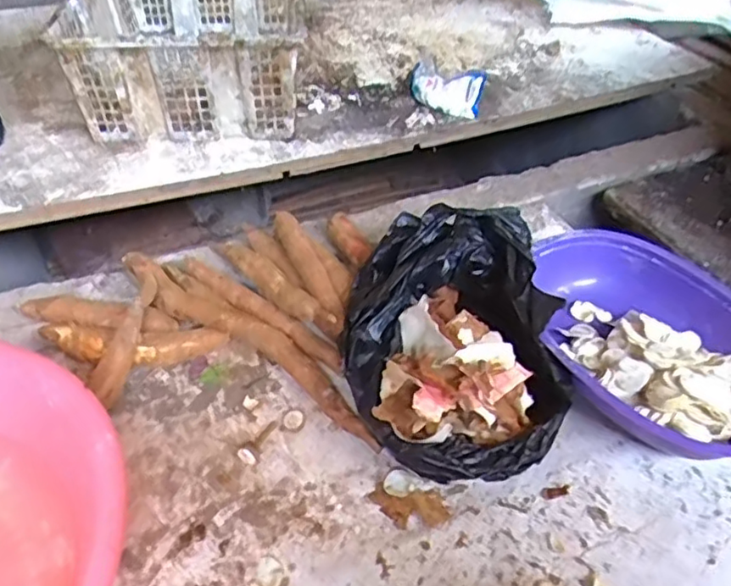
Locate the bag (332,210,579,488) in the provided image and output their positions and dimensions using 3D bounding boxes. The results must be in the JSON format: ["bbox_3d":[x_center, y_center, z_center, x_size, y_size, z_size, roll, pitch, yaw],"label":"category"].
[{"bbox_3d":[0.086,0.044,0.633,0.212,0.097,0.285,3,44,3],"label":"bag"}]

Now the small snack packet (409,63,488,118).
[{"bbox_3d":[0.123,-0.325,1.010,0.128,0.067,0.044,23,48,22],"label":"small snack packet"}]

